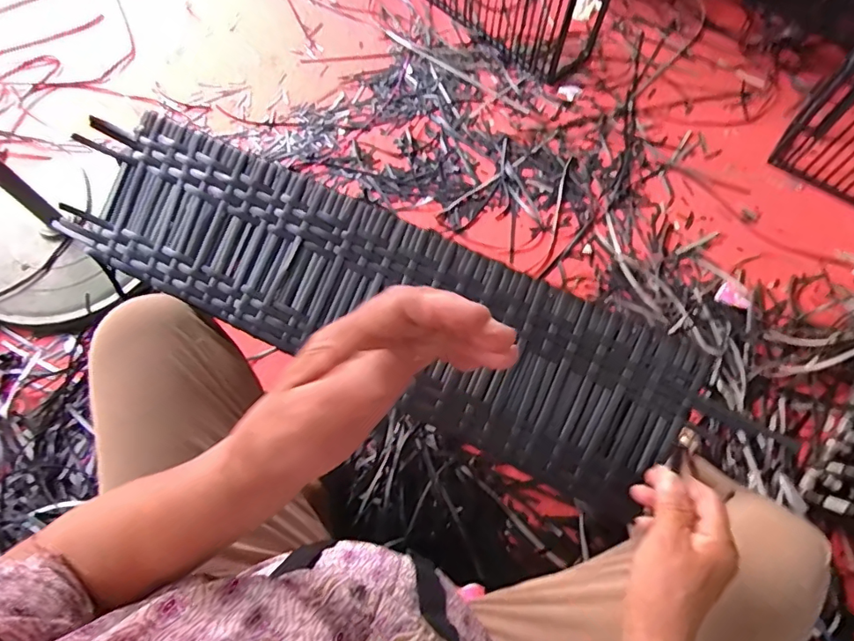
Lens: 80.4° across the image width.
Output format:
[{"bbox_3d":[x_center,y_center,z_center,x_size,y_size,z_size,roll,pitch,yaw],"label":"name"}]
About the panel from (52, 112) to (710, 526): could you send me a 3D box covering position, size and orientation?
[{"bbox_3d":[-0.085,-0.032,0.555,0.697,0.016,0.182,25,91,11],"label":"panel"}]

